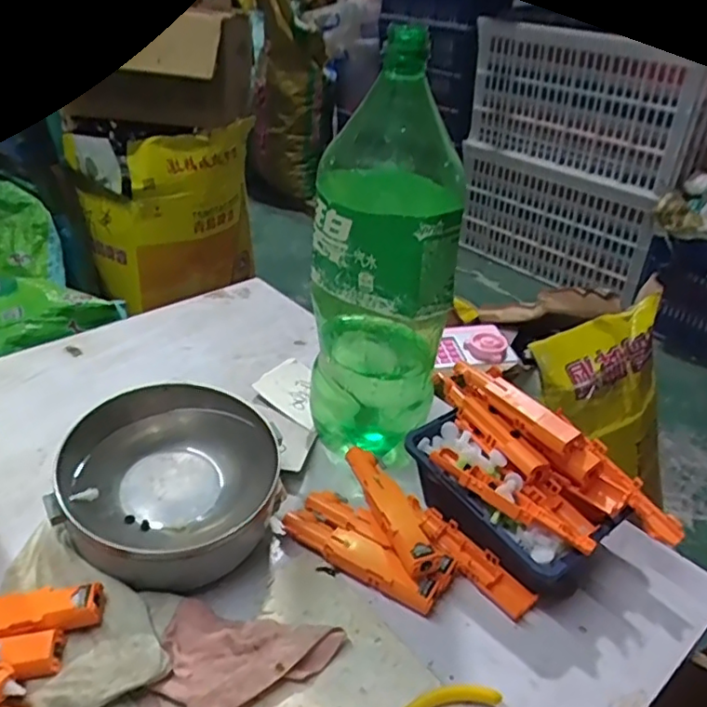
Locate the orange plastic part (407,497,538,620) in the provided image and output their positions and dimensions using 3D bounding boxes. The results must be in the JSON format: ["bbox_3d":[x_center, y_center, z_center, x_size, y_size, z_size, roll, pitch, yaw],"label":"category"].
[{"bbox_3d":[0.079,0.145,0.460,0.023,0.014,0.116,-23,41,-33],"label":"orange plastic part"}]

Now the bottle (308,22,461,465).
[{"bbox_3d":[0.021,-0.062,0.482,0.101,0.311,0.101,1,33,0],"label":"bottle"}]

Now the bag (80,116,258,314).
[{"bbox_3d":[-0.332,-0.246,1.182,0.301,0.318,0.121,-12,36,-19],"label":"bag"}]

